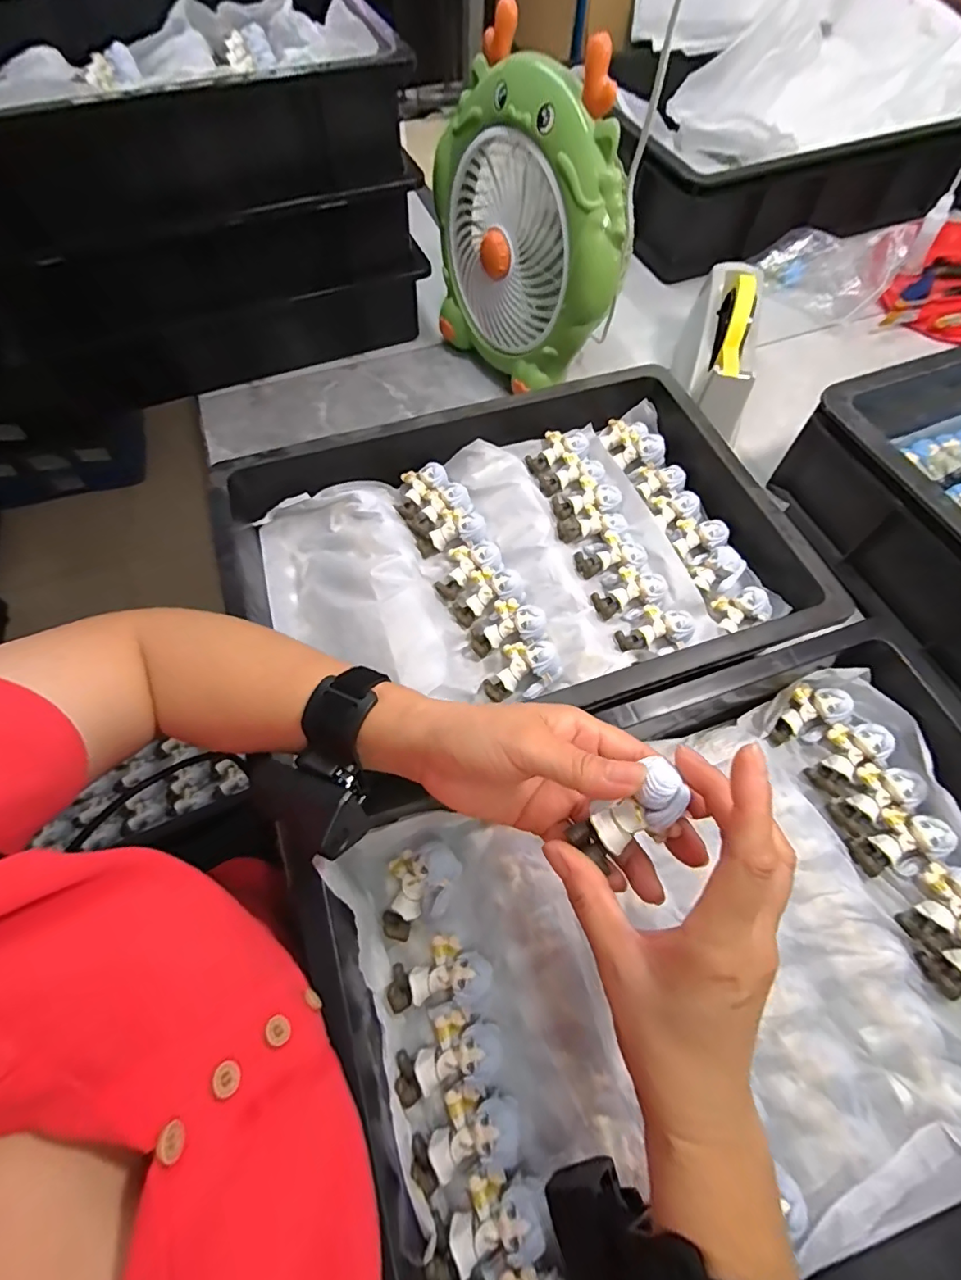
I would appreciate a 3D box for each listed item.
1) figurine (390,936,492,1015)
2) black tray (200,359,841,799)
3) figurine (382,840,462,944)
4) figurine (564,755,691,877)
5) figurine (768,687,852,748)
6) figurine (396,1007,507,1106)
[{"bbox_3d":[-0.026,0.208,0.321,0.061,0.029,0.035,-10,63,-5],"label":"figurine"},{"bbox_3d":[0.027,-0.074,0.451,0.447,0.065,0.330,-19,64,-10],"label":"black tray"},{"bbox_3d":[-0.042,0.165,0.344,0.061,0.028,0.042,-31,89,-9],"label":"figurine"},{"bbox_3d":[0.075,0.086,0.249,0.061,0.020,0.029,-46,70,21],"label":"figurine"},{"bbox_3d":[0.259,0.062,0.408,0.063,0.030,0.035,-46,60,10],"label":"figurine"},{"bbox_3d":[-0.020,0.243,0.302,0.062,0.030,0.034,-22,65,-11],"label":"figurine"}]

